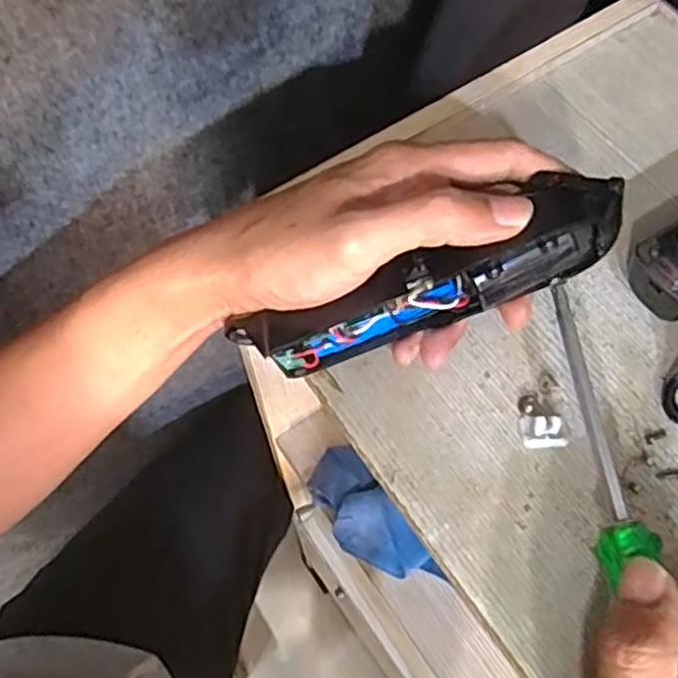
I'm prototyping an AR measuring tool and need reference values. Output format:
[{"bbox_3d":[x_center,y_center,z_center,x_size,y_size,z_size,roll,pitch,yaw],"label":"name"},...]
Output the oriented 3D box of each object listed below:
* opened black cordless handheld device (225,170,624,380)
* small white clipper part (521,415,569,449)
[{"bbox_3d":[0.037,-0.025,0.304,0.157,0.048,0.030,-23,63,11],"label":"opened black cordless handheld device"},{"bbox_3d":[0.088,0.040,0.311,0.018,0.010,0.014,2,63,1],"label":"small white clipper part"}]

